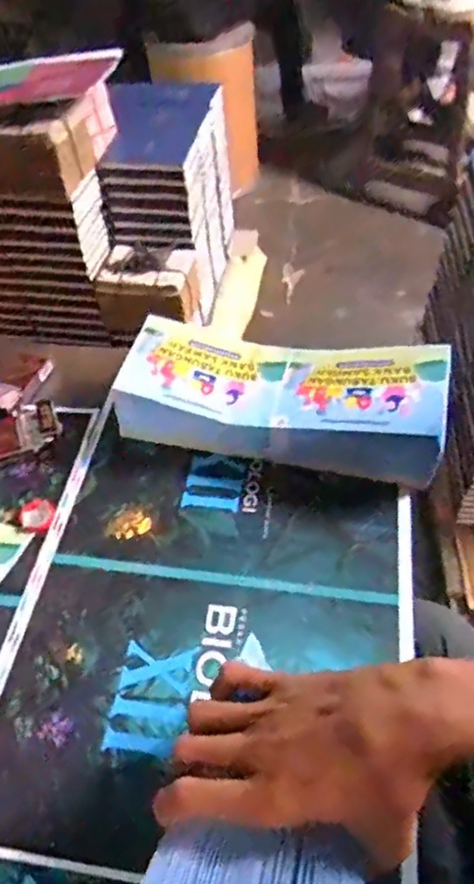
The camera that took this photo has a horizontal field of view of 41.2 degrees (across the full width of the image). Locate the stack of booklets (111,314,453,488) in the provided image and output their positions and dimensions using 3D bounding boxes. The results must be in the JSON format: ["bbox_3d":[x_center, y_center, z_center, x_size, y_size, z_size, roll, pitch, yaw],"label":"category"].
[{"bbox_3d":[0.041,-0.043,0.615,0.308,0.084,0.113,7,51,11],"label":"stack of booklets"}]

